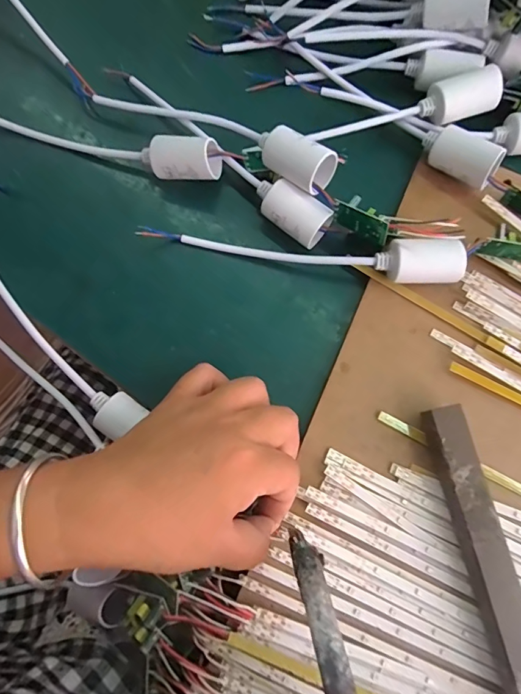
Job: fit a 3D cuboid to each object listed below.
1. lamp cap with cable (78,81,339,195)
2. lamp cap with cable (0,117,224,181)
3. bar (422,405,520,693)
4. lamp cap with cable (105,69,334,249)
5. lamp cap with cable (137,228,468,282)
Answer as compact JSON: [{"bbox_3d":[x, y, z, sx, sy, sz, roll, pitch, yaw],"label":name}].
[{"bbox_3d":[-0.041,-0.156,0.292,0.197,0.028,0.030,27,79,7],"label":"lamp cap with cable"},{"bbox_3d":[-0.119,-0.145,0.300,0.187,0.029,0.025,13,78,4],"label":"lamp cap with cable"},{"bbox_3d":[0.130,0.140,0.232,0.024,0.021,0.213,-14,77,-2],"label":"bar"},{"bbox_3d":[-0.032,-0.143,0.305,0.201,0.028,0.028,44,81,10],"label":"lamp cap with cable"},{"bbox_3d":[0.026,-0.060,0.283,0.207,0.025,0.029,4,77,2],"label":"lamp cap with cable"}]

